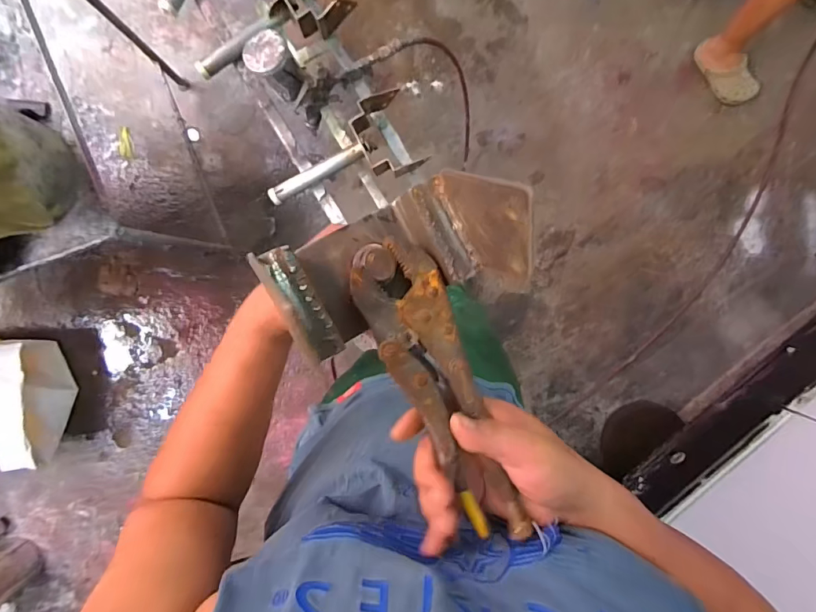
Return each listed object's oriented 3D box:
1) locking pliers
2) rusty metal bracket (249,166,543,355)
[{"bbox_3d":[0.025,0.061,0.297,0.058,0.016,0.224,-23,92,-1],"label":"locking pliers"},{"bbox_3d":[-0.007,-0.032,0.277,0.147,0.087,0.074,-28,95,-1],"label":"rusty metal bracket"}]

